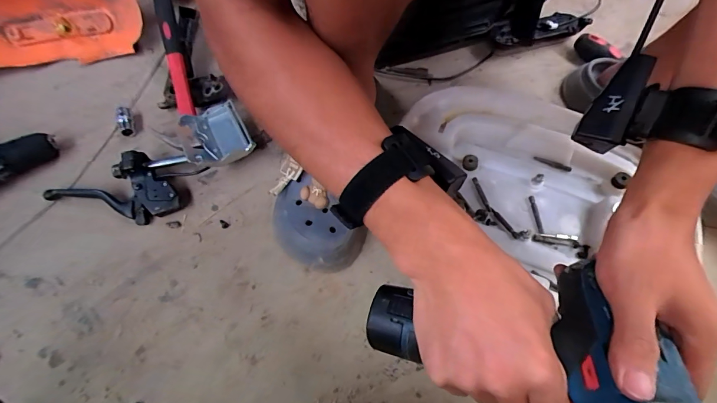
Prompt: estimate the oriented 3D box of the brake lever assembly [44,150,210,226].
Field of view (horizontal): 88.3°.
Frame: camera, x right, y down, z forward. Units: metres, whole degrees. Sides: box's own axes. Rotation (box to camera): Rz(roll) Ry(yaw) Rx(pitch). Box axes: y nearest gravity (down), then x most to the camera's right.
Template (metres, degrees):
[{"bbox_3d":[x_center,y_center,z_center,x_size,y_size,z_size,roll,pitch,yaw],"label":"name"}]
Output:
[{"bbox_3d":[-0.297,-0.023,0.458,0.179,0.046,0.084,5,63,3],"label":"brake lever assembly"}]

